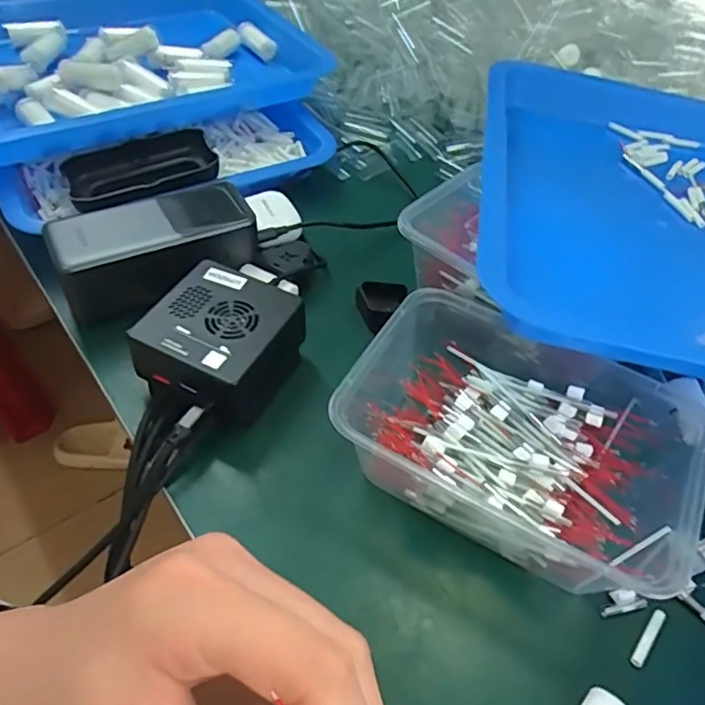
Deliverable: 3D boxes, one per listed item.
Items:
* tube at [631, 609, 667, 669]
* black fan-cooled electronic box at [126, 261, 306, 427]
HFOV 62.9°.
[{"bbox_3d":[0.143,0.136,0.276,0.005,0.004,0.030,35,55,22],"label":"tube"},{"bbox_3d":[-0.078,-0.001,0.346,0.074,0.056,0.082,24,52,14],"label":"black fan-cooled electronic box"}]

